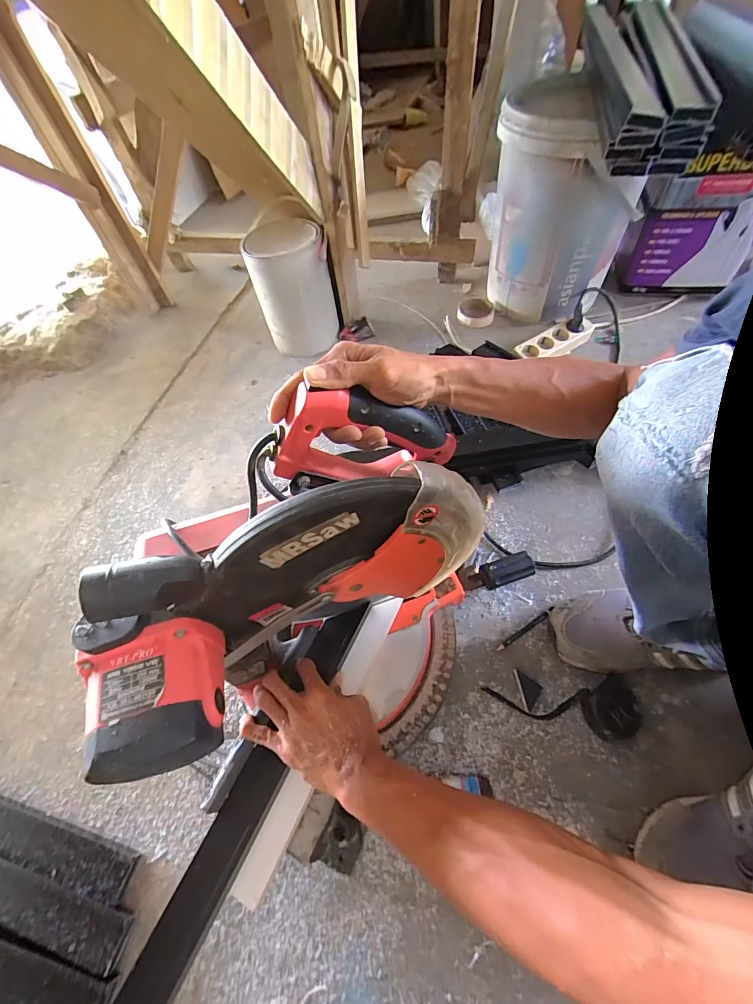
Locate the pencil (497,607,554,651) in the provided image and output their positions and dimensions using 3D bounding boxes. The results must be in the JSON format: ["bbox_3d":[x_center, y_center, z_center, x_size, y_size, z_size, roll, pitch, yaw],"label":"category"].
[{"bbox_3d":[0.223,0.190,0.581,0.106,0.013,0.008,-29,60,-15],"label":"pencil"}]

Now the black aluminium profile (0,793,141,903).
[{"bbox_3d":[-0.478,0.413,0.497,0.382,0.017,0.048,11,58,10],"label":"black aluminium profile"}]

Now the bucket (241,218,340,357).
[{"bbox_3d":[-0.190,-0.485,0.907,0.169,0.241,0.157,-2,57,2],"label":"bucket"}]

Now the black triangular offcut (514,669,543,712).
[{"bbox_3d":[0.200,0.257,0.534,0.040,0.004,0.036,30,81,37],"label":"black triangular offcut"}]

